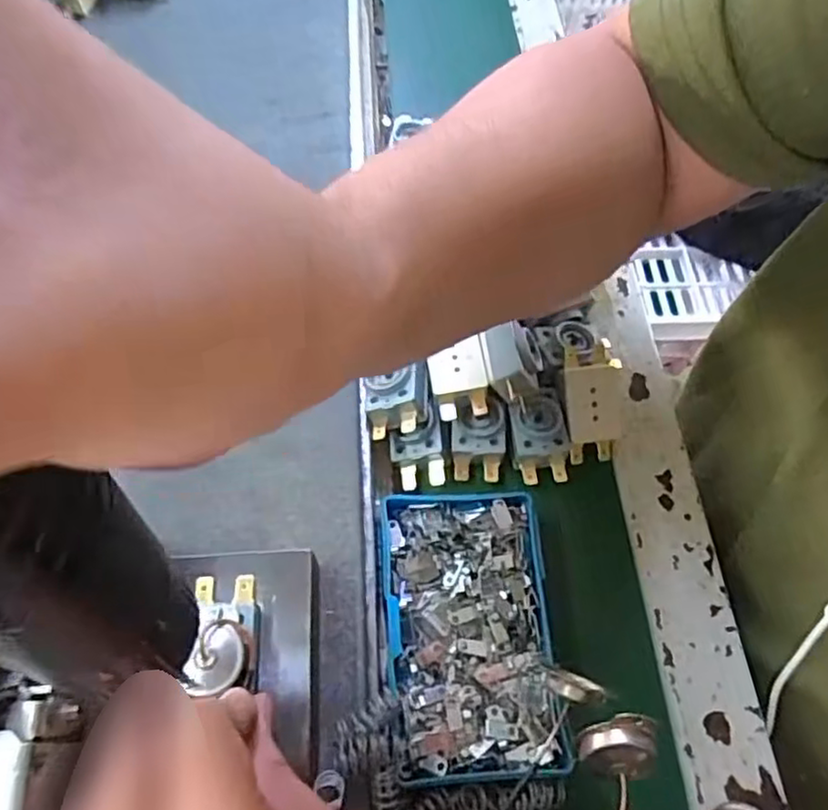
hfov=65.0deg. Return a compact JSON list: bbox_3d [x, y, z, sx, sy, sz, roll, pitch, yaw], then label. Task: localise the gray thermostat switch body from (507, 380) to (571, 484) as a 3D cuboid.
[{"bbox_3d":[0.062,0.013,0.325,0.027,0.023,0.046,-6,62,-5],"label":"gray thermostat switch body"}]

